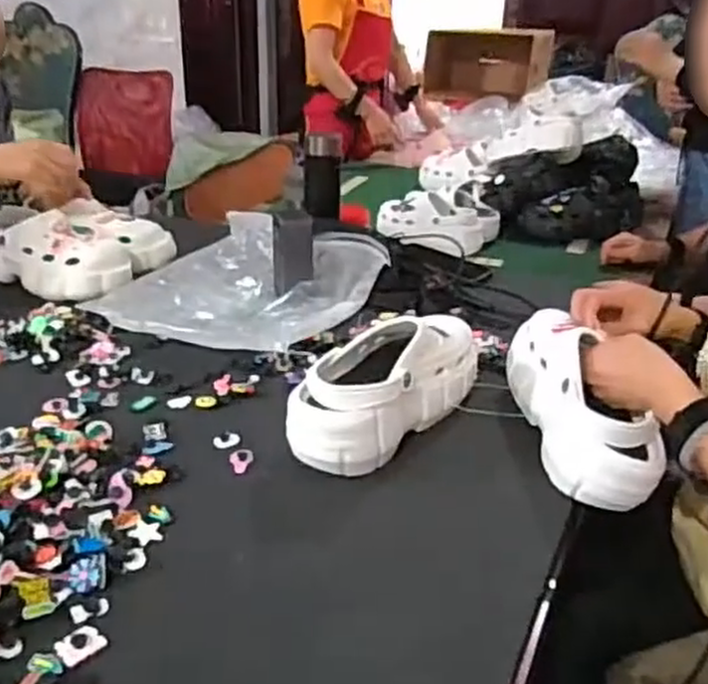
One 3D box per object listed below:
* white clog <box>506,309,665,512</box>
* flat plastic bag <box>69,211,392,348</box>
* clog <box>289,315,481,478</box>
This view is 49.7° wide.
[{"bbox_3d":[0.228,0.050,0.784,0.089,0.098,0.258,1,37,-12],"label":"white clog"},{"bbox_3d":[-0.151,-0.088,1.098,0.307,0.112,0.332,17,29,32],"label":"flat plastic bag"},{"bbox_3d":[0.033,0.039,0.802,0.116,0.098,0.245,17,28,28],"label":"clog"}]

